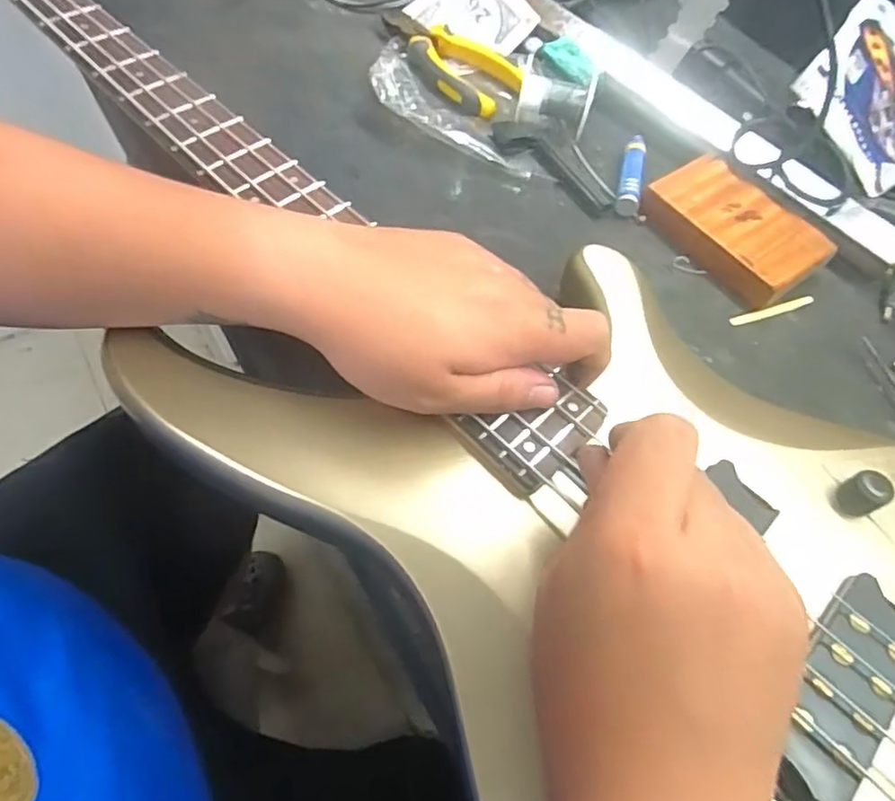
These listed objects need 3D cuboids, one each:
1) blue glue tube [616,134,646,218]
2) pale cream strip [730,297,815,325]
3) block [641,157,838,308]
[{"bbox_3d":[0.143,-0.176,0.474,0.017,0.013,0.079,15,58,2],"label":"blue glue tube"},{"bbox_3d":[0.230,-0.063,0.431,0.069,0.004,0.007,-14,61,-15],"label":"pale cream strip"},{"bbox_3d":[0.209,-0.126,0.449,0.072,0.026,0.118,-32,67,-23],"label":"block"}]

